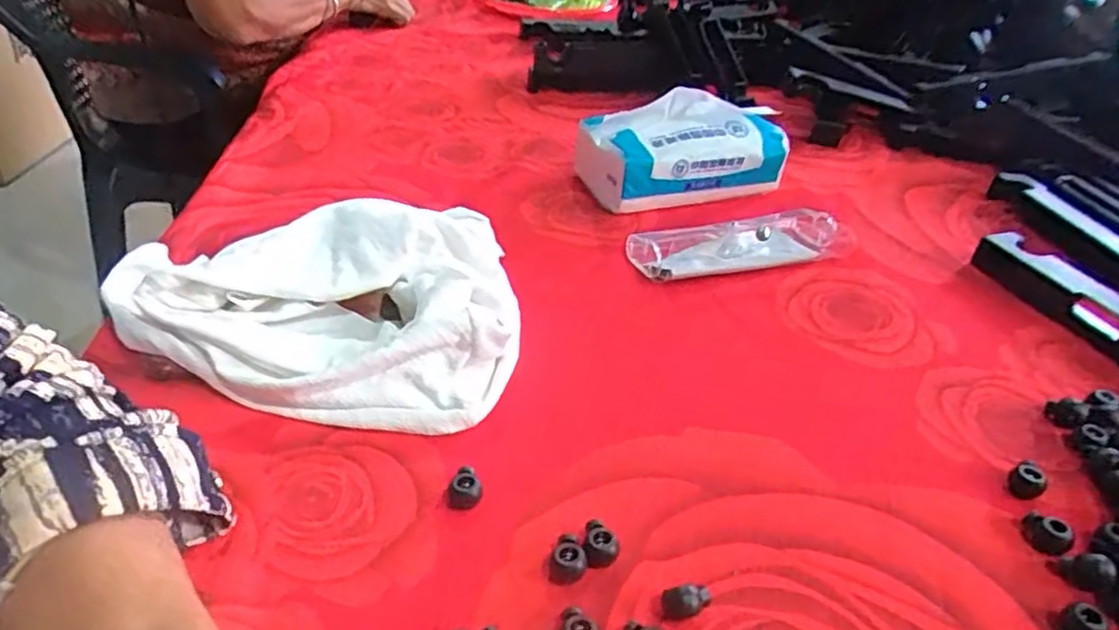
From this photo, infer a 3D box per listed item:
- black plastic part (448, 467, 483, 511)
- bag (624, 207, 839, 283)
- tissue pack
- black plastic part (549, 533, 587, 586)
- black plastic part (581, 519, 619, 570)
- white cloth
[{"bbox_3d":[-0.043,0.080,0.312,0.015,0.011,0.016,2,36,-1],"label":"black plastic part"},{"bbox_3d":[0.129,-0.057,0.501,0.152,0.030,0.052,-12,38,-20],"label":"bag"},{"bbox_3d":[0.100,-0.144,0.576,0.170,0.079,0.086,-10,38,-18],"label":"tissue pack"},{"bbox_3d":[0.004,0.102,0.285,0.015,0.011,0.018,5,36,3],"label":"black plastic part"},{"bbox_3d":[0.018,0.097,0.292,0.015,0.011,0.018,5,36,3],"label":"black plastic part"},{"bbox_3d":[-0.137,-0.017,0.400,0.227,0.057,0.167,3,36,0],"label":"white cloth"}]

